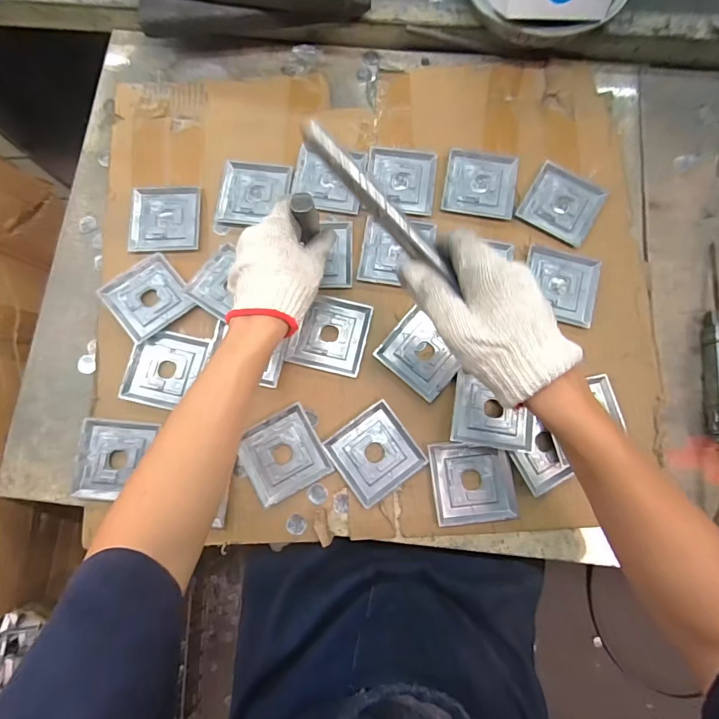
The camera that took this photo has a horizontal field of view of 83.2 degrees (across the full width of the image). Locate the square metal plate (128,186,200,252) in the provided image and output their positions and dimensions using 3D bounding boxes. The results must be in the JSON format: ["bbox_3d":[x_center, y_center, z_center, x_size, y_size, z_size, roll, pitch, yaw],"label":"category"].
[{"bbox_3d":[-0.253,-0.184,0.528,0.089,0.004,0.090,-1,79,1],"label":"square metal plate"}]

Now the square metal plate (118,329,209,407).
[{"bbox_3d":[-0.234,0.012,0.490,0.085,0.009,0.090,12,80,4],"label":"square metal plate"}]

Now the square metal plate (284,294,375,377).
[{"bbox_3d":[-0.035,-0.031,0.494,0.087,0.004,0.092,13,80,4],"label":"square metal plate"}]

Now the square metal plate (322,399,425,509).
[{"bbox_3d":[0.017,0.108,0.467,0.089,0.004,0.089,-36,80,-5],"label":"square metal plate"}]

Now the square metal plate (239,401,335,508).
[{"bbox_3d":[-0.090,0.110,0.471,0.091,0.007,0.088,-29,80,-4],"label":"square metal plate"}]

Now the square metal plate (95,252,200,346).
[{"bbox_3d":[-0.263,-0.078,0.504,0.086,0.013,0.090,-38,81,-6],"label":"square metal plate"}]

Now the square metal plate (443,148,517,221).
[{"bbox_3d":[0.159,-0.230,0.531,0.091,0.005,0.092,10,80,3],"label":"square metal plate"}]

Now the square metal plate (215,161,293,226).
[{"bbox_3d":[-0.139,-0.220,0.537,0.091,0.004,0.085,5,79,2],"label":"square metal plate"}]

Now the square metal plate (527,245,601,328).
[{"bbox_3d":[0.251,-0.093,0.504,0.088,0.015,0.091,16,80,4],"label":"square metal plate"}]

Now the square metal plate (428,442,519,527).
[{"bbox_3d":[0.127,0.138,0.456,0.087,0.008,0.088,-7,79,0],"label":"square metal plate"}]

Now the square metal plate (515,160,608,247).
[{"bbox_3d":[0.264,-0.204,0.524,0.090,0.005,0.095,31,81,7],"label":"square metal plate"}]

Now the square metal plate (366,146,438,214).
[{"bbox_3d":[0.055,-0.235,0.534,0.089,0.009,0.084,7,79,3],"label":"square metal plate"}]

